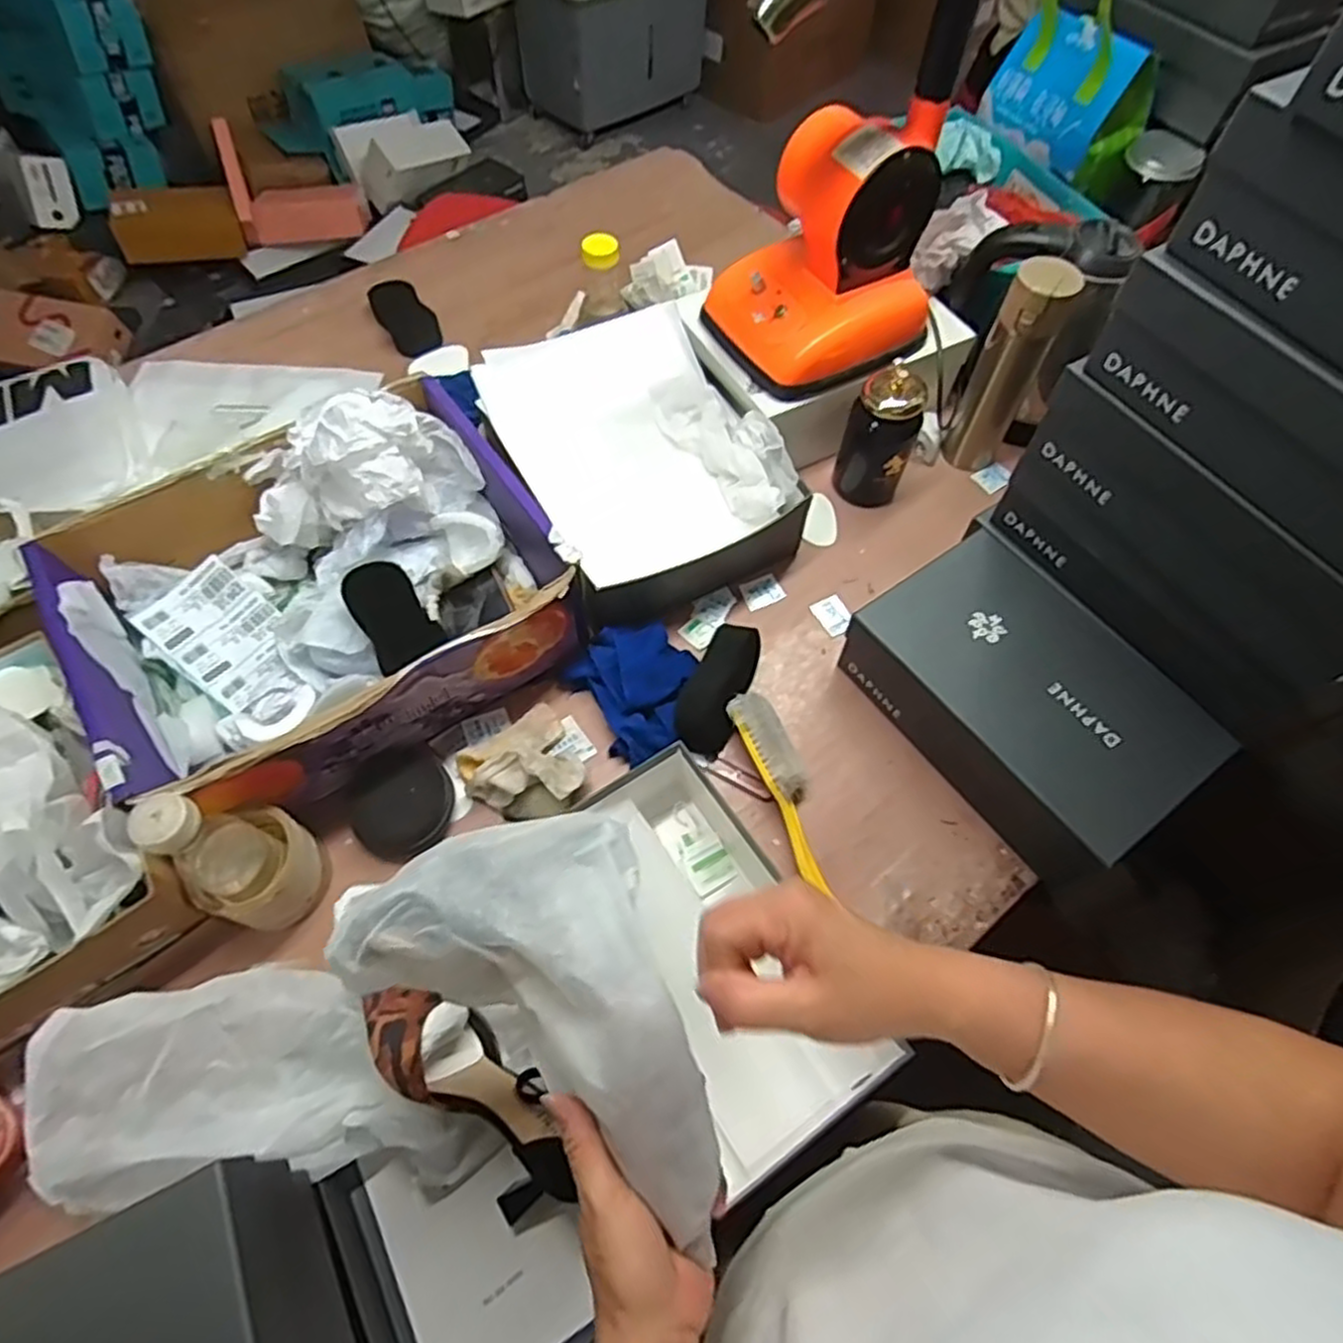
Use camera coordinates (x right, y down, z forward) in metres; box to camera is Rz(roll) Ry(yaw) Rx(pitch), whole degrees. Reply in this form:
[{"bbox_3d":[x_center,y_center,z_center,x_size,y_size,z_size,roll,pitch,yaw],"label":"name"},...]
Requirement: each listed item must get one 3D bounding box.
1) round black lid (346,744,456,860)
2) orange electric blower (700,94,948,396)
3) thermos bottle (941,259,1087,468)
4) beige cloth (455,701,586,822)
[{"bbox_3d":[-0.246,0.116,0.691,0.089,0.033,0.094,1,61,-1],"label":"round black lid"},{"bbox_3d":[0.163,-0.440,0.793,0.199,0.203,0.188,-34,68,-18],"label":"orange electric blower"},{"bbox_3d":[0.374,-0.333,0.849,0.069,0.238,0.064,29,64,13],"label":"thermos bottle"},{"bbox_3d":[-0.138,0.089,0.715,0.107,0.043,0.103,-36,68,-19],"label":"beige cloth"}]

